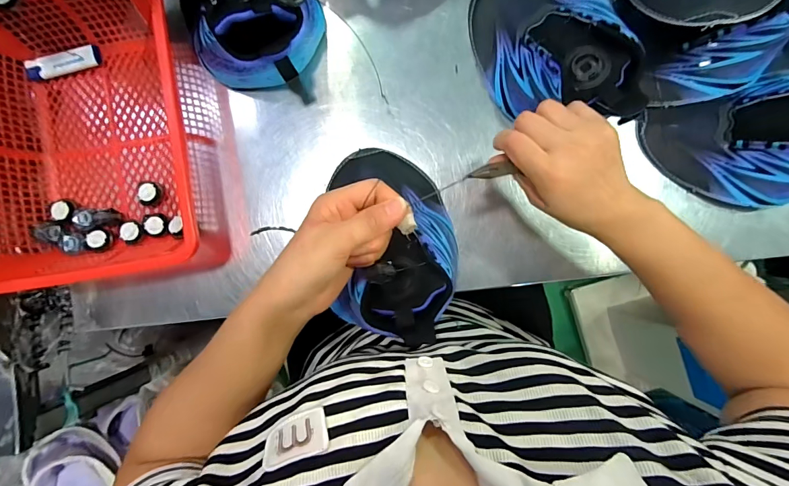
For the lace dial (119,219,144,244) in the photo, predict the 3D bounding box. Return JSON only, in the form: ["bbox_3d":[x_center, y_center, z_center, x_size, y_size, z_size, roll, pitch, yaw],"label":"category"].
[{"bbox_3d":[-0.297,-0.012,0.450,0.026,0.008,0.027,0,89,0],"label":"lace dial"}]

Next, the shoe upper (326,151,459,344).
[{"bbox_3d":[0.000,-0.012,0.403,0.122,0.062,0.218,-5,56,0],"label":"shoe upper"}]

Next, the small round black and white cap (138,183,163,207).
[{"bbox_3d":[-0.279,-0.056,0.454,0.023,0.019,0.025,0,89,0],"label":"small round black and white cap"}]

